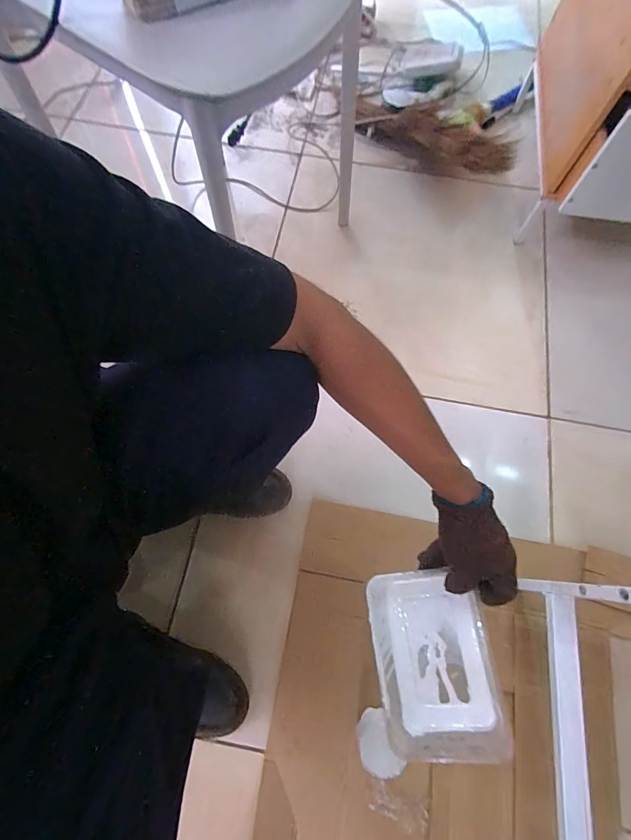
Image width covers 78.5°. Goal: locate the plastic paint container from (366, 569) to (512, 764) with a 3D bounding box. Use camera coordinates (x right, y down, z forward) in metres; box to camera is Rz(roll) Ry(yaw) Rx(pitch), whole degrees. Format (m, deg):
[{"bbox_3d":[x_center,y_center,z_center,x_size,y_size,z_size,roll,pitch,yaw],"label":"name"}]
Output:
[{"bbox_3d":[0.127,0.257,0.419,0.123,0.050,0.175,-11,69,14],"label":"plastic paint container"}]

